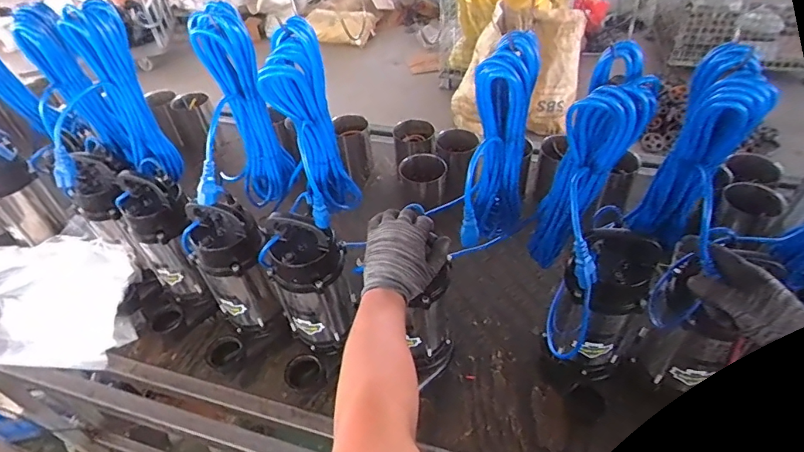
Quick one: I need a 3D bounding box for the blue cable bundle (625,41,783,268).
[{"bbox_3d":[0.358,-0.064,0.574,0.069,0.308,0.109,13,48,17],"label":"blue cable bundle"}]

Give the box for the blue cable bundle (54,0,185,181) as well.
[{"bbox_3d":[-0.484,-0.222,0.818,0.083,0.320,0.068,-32,51,-24],"label":"blue cable bundle"}]

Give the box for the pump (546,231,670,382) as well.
[{"bbox_3d":[0.328,0.145,0.764,0.136,0.302,0.116,27,53,28],"label":"pump"}]

